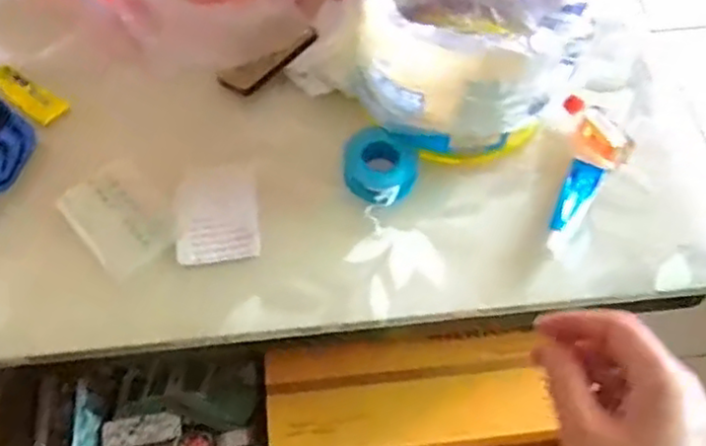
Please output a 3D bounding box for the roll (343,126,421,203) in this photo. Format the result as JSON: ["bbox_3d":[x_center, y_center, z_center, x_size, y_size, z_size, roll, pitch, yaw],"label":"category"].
[{"bbox_3d":[0.017,-0.040,0.488,0.053,0.024,0.043,33,64,18],"label":"roll"}]

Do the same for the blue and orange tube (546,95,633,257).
[{"bbox_3d":[0.167,-0.033,0.481,0.047,0.025,0.130,12,60,7],"label":"blue and orange tube"}]

